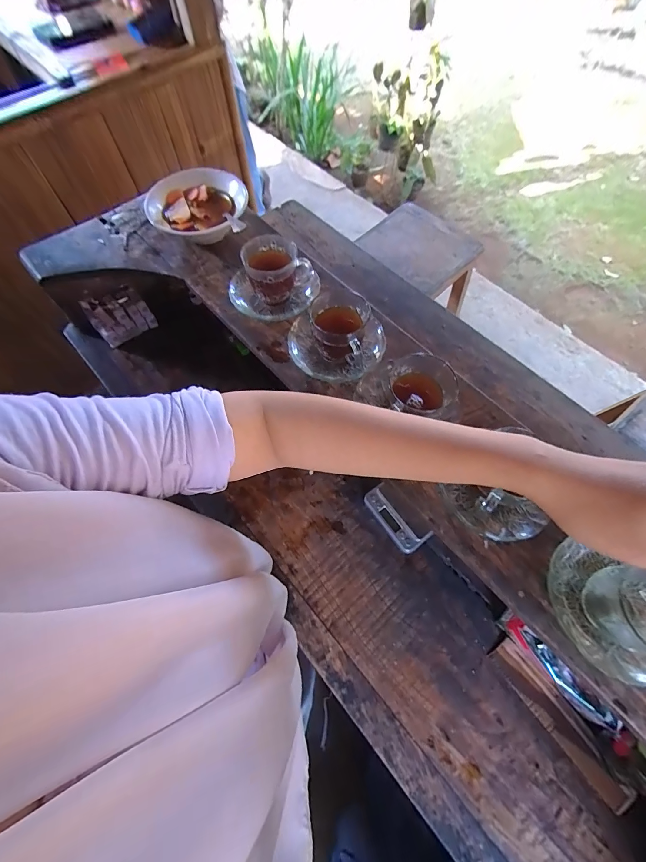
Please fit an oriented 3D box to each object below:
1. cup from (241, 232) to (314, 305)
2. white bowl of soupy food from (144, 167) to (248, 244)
[{"bbox_3d":[-0.076,-0.245,0.529,0.084,0.073,0.084,0,65,0],"label":"cup"},{"bbox_3d":[-0.219,-0.391,0.593,0.160,0.053,0.185,-21,67,-10],"label":"white bowl of soupy food"}]

